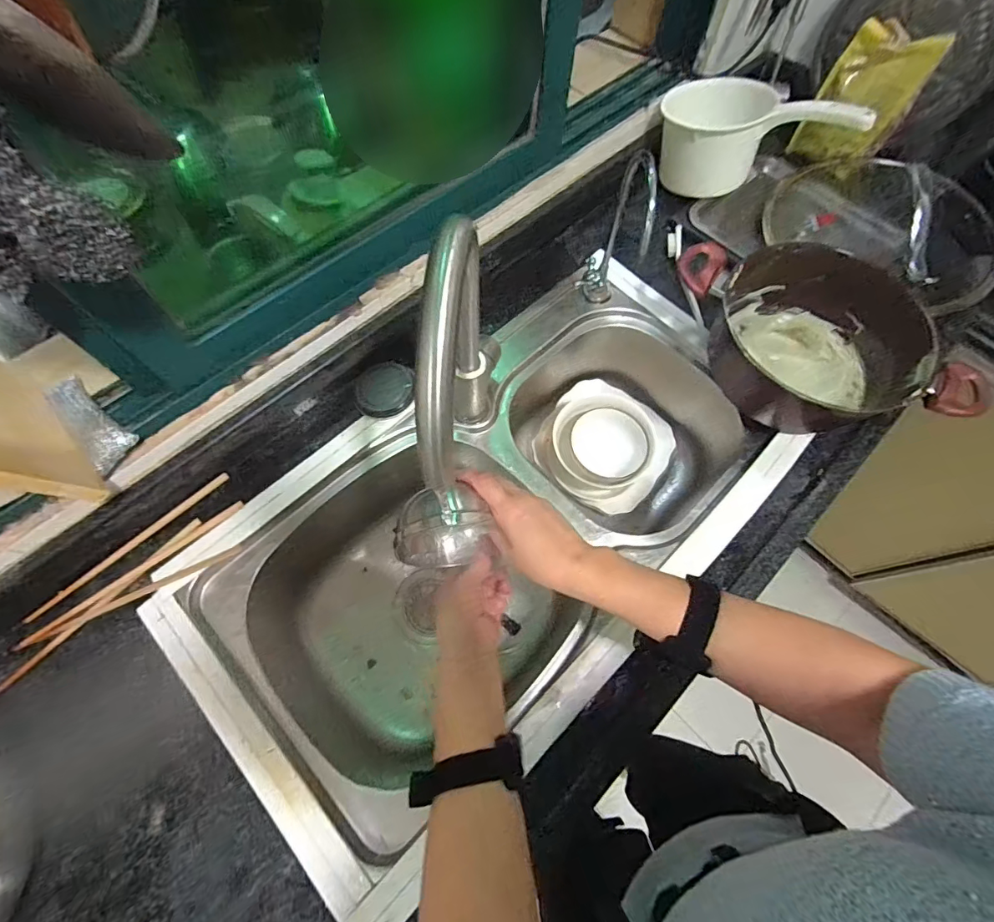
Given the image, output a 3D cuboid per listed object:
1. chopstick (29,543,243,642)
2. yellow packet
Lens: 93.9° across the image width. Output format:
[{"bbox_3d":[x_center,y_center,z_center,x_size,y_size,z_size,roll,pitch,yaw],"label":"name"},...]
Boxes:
[{"bbox_3d":[-0.380,0.140,0.503,0.203,0.011,0.012,-25,72,-12],"label":"chopstick"},{"bbox_3d":[0.548,-0.543,0.695,0.122,0.182,0.050,41,71,13],"label":"yellow packet"}]

